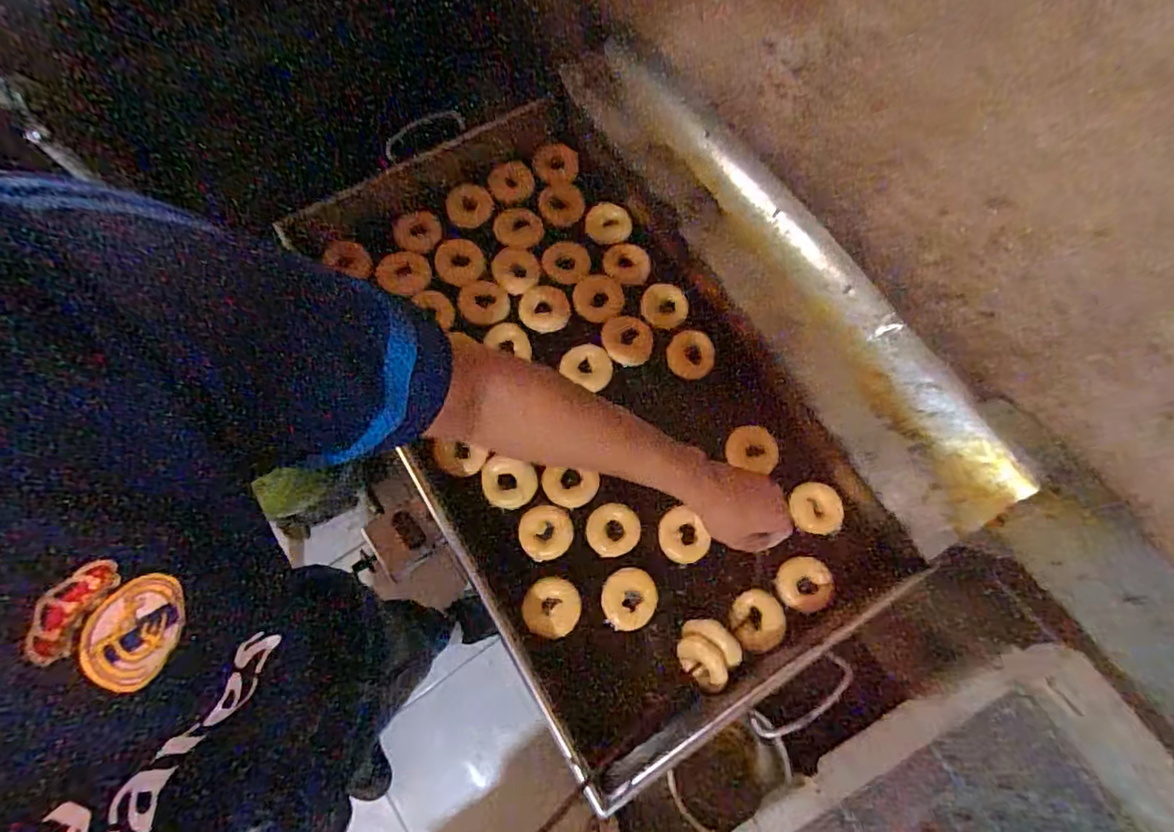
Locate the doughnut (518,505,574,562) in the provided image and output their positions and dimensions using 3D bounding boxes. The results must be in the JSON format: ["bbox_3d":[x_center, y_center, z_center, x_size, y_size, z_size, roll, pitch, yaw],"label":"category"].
[{"bbox_3d":[-0.054,0.155,0.754,0.071,0.029,0.068,-3,73,-3],"label":"doughnut"}]

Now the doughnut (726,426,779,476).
[{"bbox_3d":[0.230,0.045,0.793,0.073,0.014,0.064,30,92,19],"label":"doughnut"}]

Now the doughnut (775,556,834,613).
[{"bbox_3d":[0.283,0.220,0.745,0.069,0.023,0.071,-37,77,0],"label":"doughnut"}]

